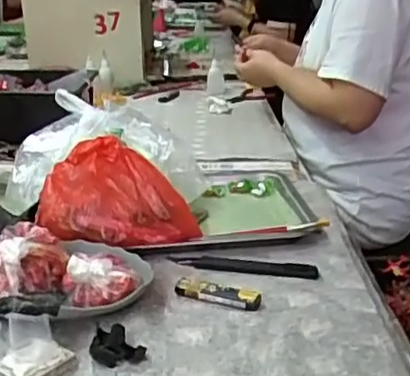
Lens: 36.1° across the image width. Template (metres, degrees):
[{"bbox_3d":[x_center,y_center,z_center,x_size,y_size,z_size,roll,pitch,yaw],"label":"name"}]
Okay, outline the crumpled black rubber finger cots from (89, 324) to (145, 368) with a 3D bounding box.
[{"bbox_3d":[-0.070,0.124,0.503,0.042,0.018,0.038,-4,20,-9],"label":"crumpled black rubber finger cots"}]

